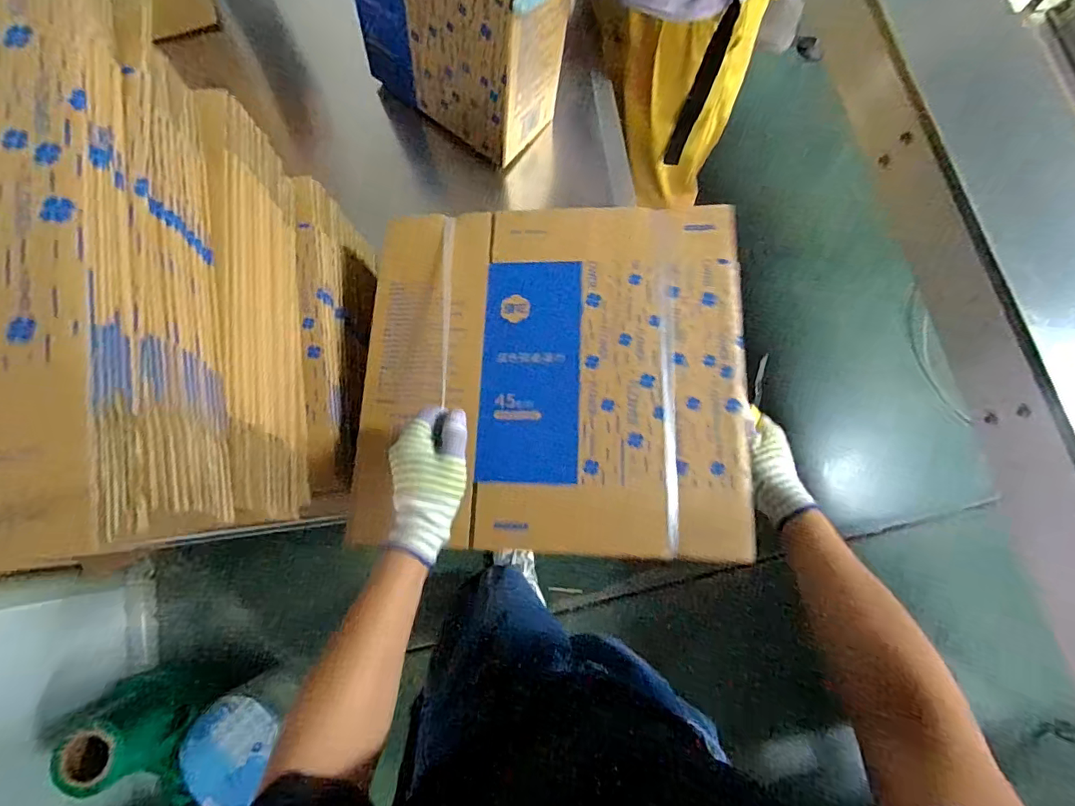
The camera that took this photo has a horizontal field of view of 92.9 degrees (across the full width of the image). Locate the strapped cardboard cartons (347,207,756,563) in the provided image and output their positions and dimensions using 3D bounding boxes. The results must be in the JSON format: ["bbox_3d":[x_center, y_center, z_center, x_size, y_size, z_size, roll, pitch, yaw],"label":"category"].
[{"bbox_3d":[0.012,-0.040,0.556,0.408,0.018,0.387,0,75,7],"label":"strapped cardboard cartons"}]

